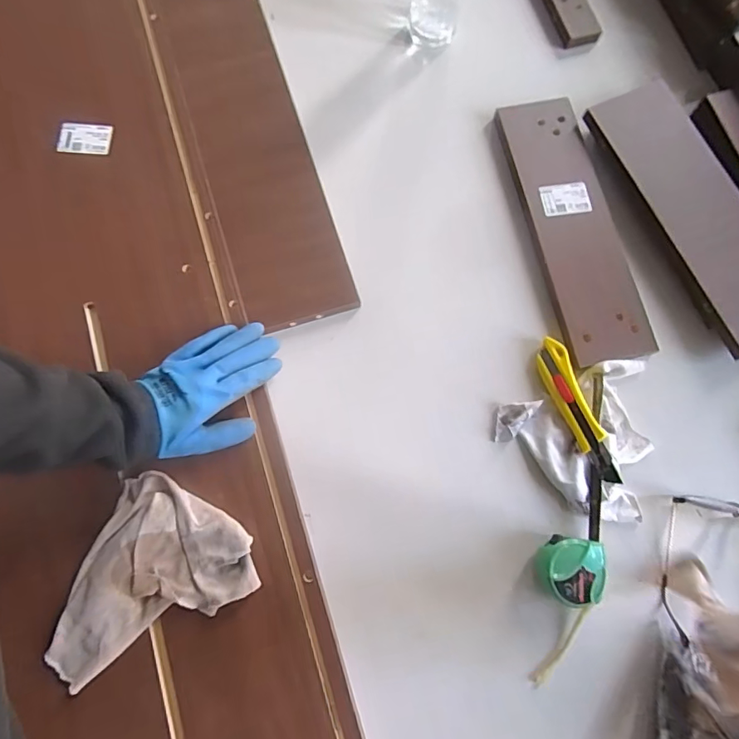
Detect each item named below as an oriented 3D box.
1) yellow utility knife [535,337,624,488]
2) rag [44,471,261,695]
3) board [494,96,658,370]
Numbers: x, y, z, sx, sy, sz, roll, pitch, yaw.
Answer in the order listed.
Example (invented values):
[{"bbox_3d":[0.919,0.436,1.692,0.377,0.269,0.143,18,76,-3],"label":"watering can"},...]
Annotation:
[{"bbox_3d":[0.228,0.044,0.531,0.032,0.027,0.167,-16,77,-4],"label":"yellow utility knife"},{"bbox_3d":[-0.228,0.195,0.475,0.202,0.028,0.148,-30,79,-7],"label":"rag"},{"bbox_3d":[0.250,-0.179,0.597,0.096,0.027,0.350,-10,77,-5],"label":"board"}]

